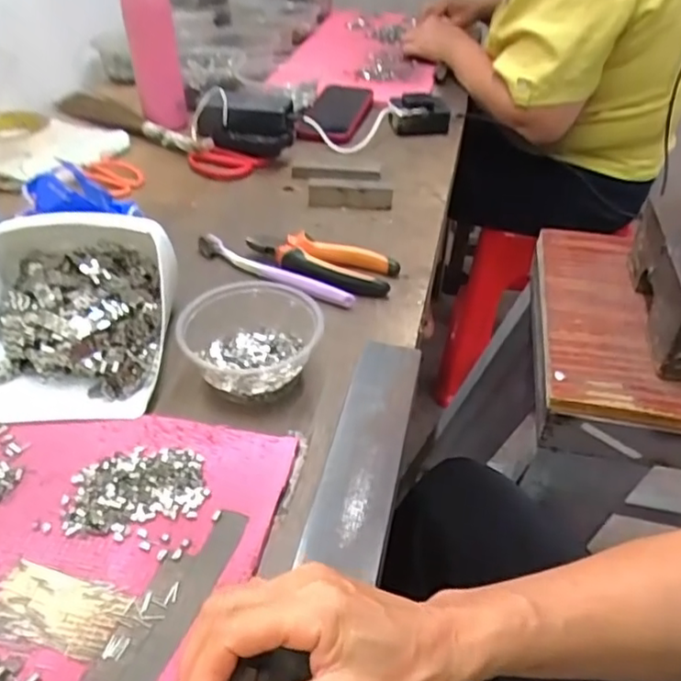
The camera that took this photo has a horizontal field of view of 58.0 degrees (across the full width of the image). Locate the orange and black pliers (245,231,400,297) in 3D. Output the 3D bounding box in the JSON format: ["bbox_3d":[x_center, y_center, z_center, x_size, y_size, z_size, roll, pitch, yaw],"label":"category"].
[{"bbox_3d":[-0.021,-0.073,0.596,0.147,0.024,0.062,11,41,13],"label":"orange and black pliers"}]

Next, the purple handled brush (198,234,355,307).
[{"bbox_3d":[-0.067,-0.069,0.592,0.183,0.017,0.016,24,45,26],"label":"purple handled brush"}]

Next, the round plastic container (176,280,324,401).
[{"bbox_3d":[-0.072,-0.004,0.486,0.101,0.052,0.107,0,39,0],"label":"round plastic container"}]

